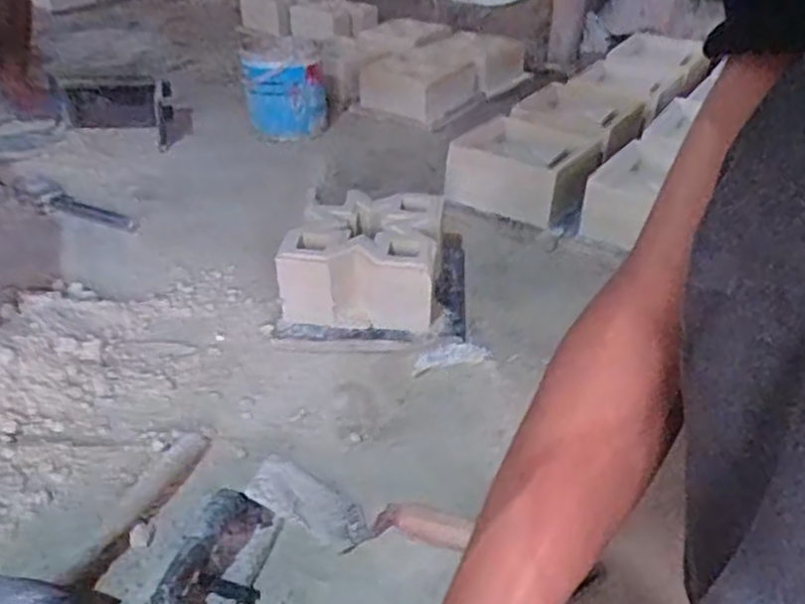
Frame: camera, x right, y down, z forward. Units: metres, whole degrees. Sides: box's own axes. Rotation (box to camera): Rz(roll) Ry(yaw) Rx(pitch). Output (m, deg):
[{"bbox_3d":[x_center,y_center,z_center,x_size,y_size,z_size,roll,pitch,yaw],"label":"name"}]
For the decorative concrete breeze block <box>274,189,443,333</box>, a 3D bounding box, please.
[{"bbox_3d":[-0.046,-0.060,0.965,0.199,0.116,0.220,3,36,6],"label":"decorative concrete breeze block"}]

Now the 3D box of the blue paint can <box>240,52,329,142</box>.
[{"bbox_3d":[-0.245,-0.440,1.465,0.175,0.200,0.188,-2,35,-7],"label":"blue paint can"}]

